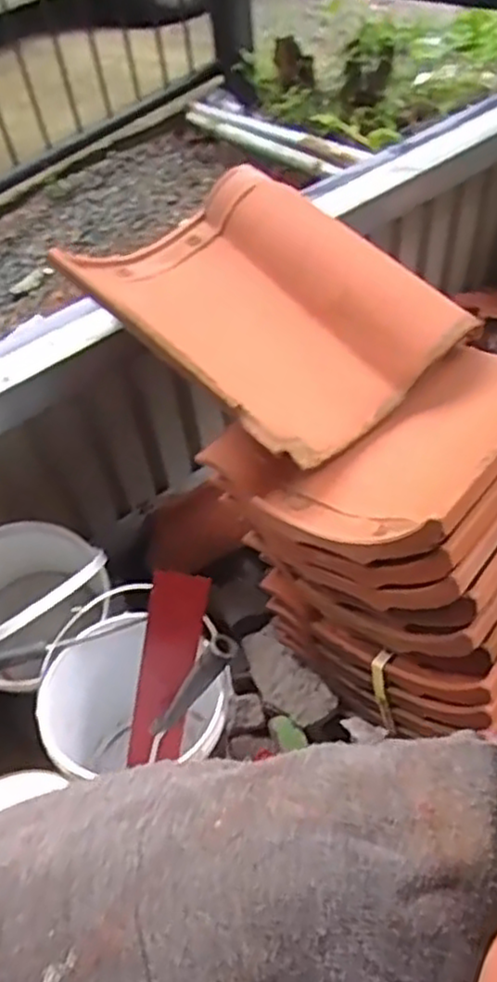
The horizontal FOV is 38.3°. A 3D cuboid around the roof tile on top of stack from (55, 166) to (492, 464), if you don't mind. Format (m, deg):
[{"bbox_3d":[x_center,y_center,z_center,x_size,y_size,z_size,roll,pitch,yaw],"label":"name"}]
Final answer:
[{"bbox_3d":[0.024,-0.197,0.721,0.325,0.083,0.274,42,73,16],"label":"roof tile on top of stack"}]

